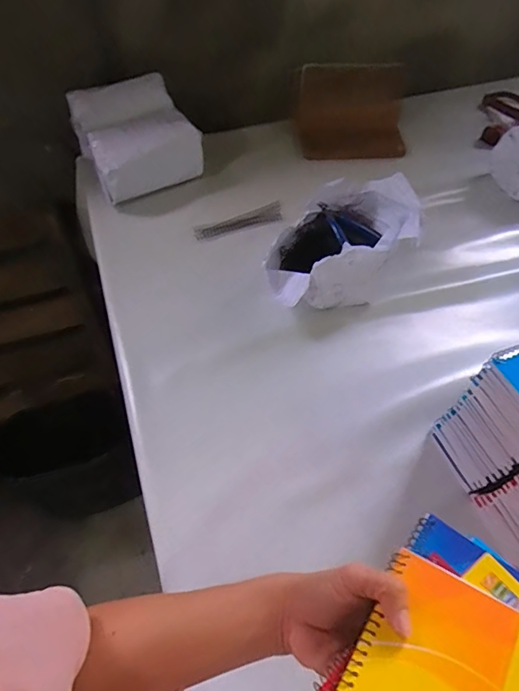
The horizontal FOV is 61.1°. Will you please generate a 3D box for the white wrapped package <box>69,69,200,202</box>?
[{"bbox_3d":[-0.226,-0.380,0.814,0.195,0.133,0.175,-27,61,-16],"label":"white wrapped package"}]

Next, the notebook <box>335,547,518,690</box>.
[{"bbox_3d":[0.101,0.203,0.268,0.081,0.004,0.129,22,53,29],"label":"notebook"}]

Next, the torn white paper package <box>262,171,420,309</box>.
[{"bbox_3d":[0.122,-0.148,0.685,0.245,0.116,0.158,-27,60,-15],"label":"torn white paper package"}]

